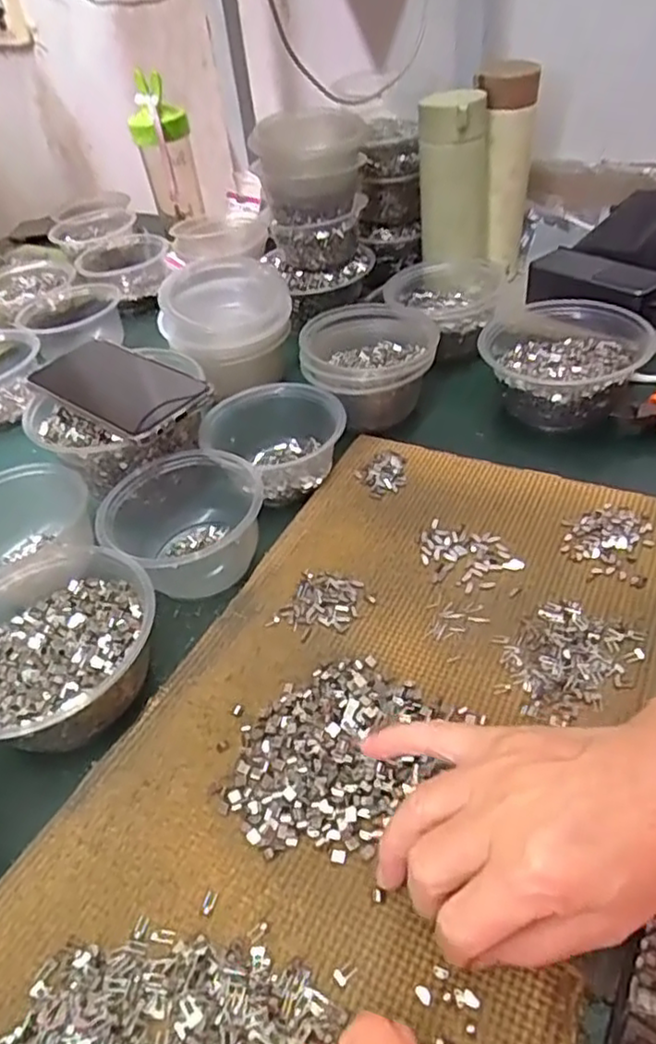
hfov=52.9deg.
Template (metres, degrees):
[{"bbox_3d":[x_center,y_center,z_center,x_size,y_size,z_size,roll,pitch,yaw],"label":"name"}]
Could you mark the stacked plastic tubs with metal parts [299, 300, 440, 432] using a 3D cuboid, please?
[{"bbox_3d":[0.038,-0.139,0.585,0.116,0.071,0.107,-8,43,0],"label":"stacked plastic tubs with metal parts"}]

